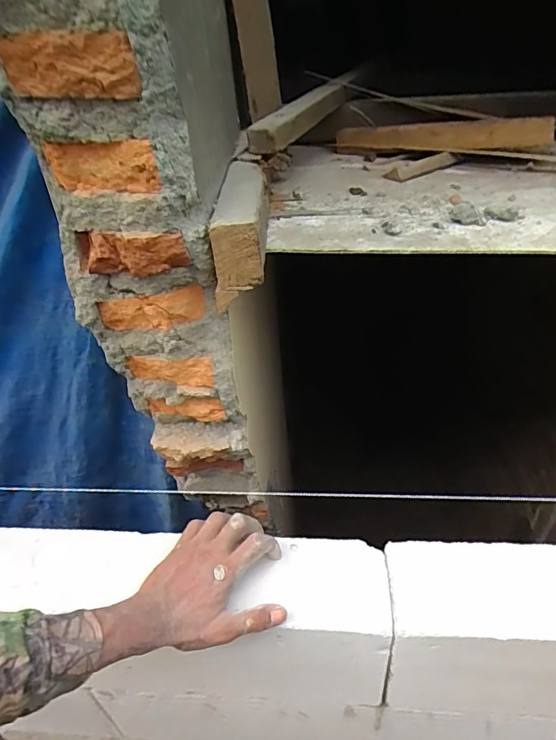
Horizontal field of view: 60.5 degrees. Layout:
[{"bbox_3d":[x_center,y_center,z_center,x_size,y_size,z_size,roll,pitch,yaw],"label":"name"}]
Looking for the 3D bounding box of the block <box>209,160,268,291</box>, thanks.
[{"bbox_3d":[-0.035,-0.159,0.484,0.045,0.060,0.207,-4,39,2],"label":"block"}]

